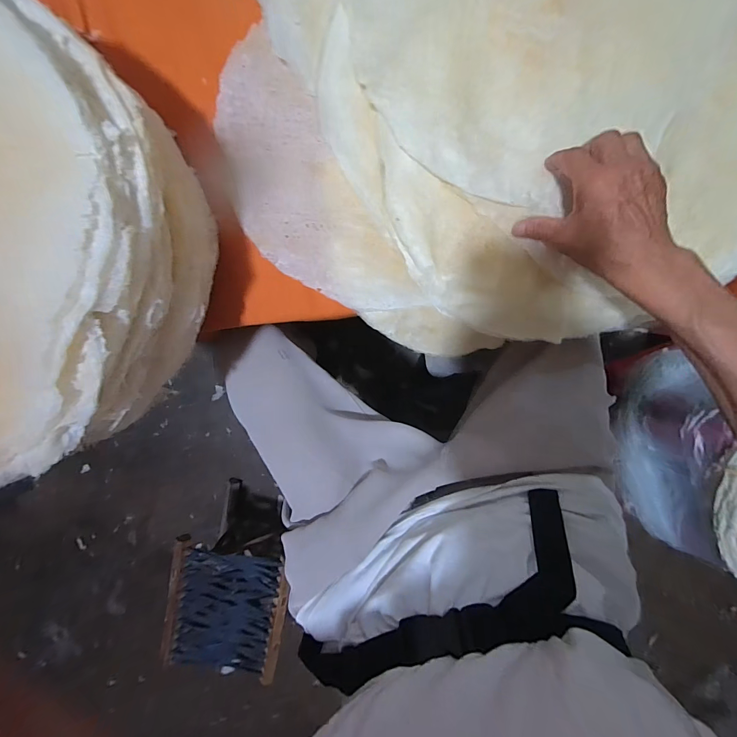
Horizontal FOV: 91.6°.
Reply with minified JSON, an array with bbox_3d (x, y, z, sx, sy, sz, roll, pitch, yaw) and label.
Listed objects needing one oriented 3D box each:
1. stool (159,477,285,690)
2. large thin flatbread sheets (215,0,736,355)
[{"bbox_3d":[-0.300,0.488,0.874,0.229,0.292,0.274,9,96,0],"label":"stool"},{"bbox_3d":[0.165,-0.330,0.358,0.643,0.051,0.600,-9,99,3],"label":"large thin flatbread sheets"}]

